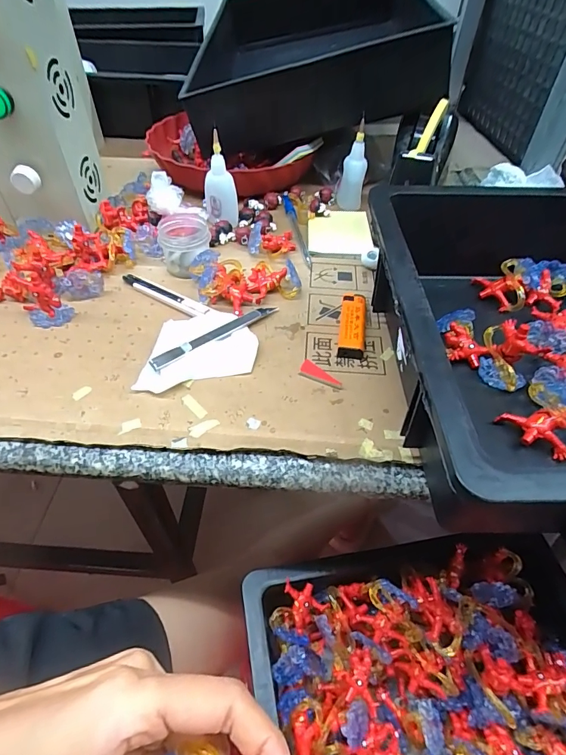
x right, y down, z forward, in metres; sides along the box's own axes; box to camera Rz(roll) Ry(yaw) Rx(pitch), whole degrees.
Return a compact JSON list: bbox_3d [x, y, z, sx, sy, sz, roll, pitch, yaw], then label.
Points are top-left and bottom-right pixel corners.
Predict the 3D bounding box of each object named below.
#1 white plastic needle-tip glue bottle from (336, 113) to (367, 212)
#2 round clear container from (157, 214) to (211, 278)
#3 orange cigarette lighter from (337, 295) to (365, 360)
[{"bbox_3d":[0.089,-0.262,0.514,0.027,0.094,0.024,-6,49,-6],"label":"white plastic needle-tip glue bottle"},{"bbox_3d":[-0.103,-0.140,0.438,0.051,0.047,0.058,-9,49,-10],"label":"round clear container"},{"bbox_3d":[0.066,-0.049,0.388,0.022,0.015,0.081,7,49,5],"label":"orange cigarette lighter"}]

